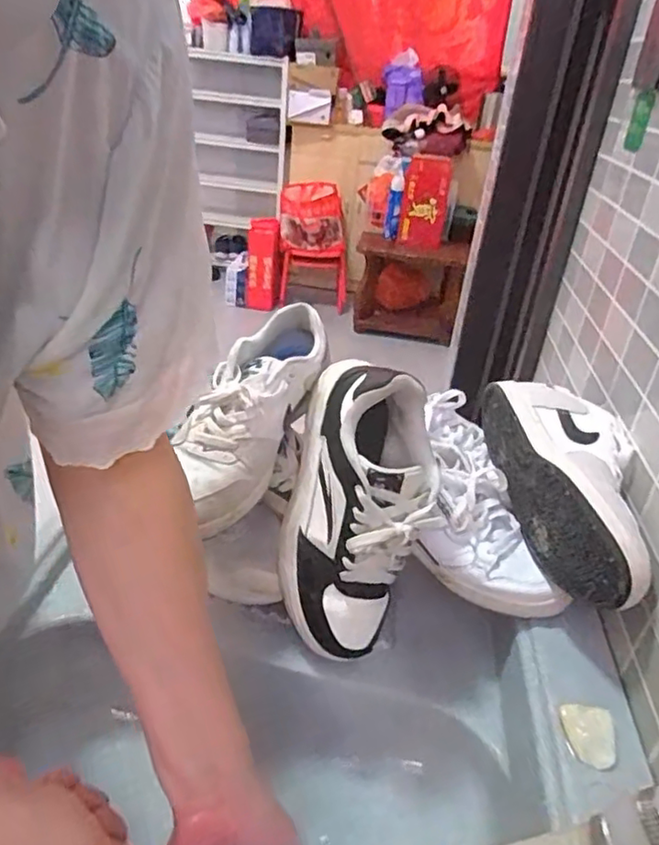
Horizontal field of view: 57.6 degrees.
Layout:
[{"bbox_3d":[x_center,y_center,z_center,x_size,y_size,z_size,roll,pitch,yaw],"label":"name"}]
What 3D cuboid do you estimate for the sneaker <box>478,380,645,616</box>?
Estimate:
[{"bbox_3d":[0.236,0.058,0.579,0.095,0.103,0.257,-3,33,-15],"label":"sneaker"}]

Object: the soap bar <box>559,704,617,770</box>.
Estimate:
[{"bbox_3d":[0.204,0.244,0.467,0.039,0.015,0.045,5,32,-2],"label":"soap bar"}]

